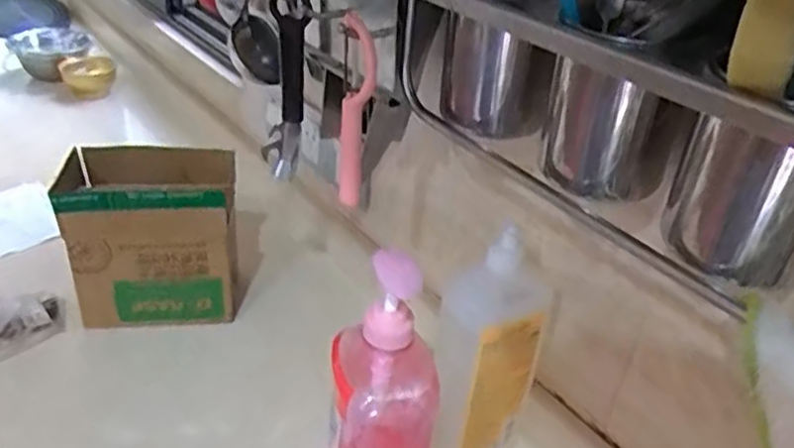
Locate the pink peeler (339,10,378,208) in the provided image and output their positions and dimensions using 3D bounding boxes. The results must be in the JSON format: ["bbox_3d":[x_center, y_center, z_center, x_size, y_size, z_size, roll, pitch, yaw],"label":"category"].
[{"bbox_3d":[-0.031,-0.085,0.531,0.024,0.152,0.021,7,32,2],"label":"pink peeler"}]

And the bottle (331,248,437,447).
[{"bbox_3d":[-0.012,0.142,0.509,0.070,0.255,0.075,3,32,-4],"label":"bottle"}]

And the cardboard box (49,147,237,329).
[{"bbox_3d":[-0.267,0.016,0.752,0.165,0.175,0.117,1,33,-8],"label":"cardboard box"}]

